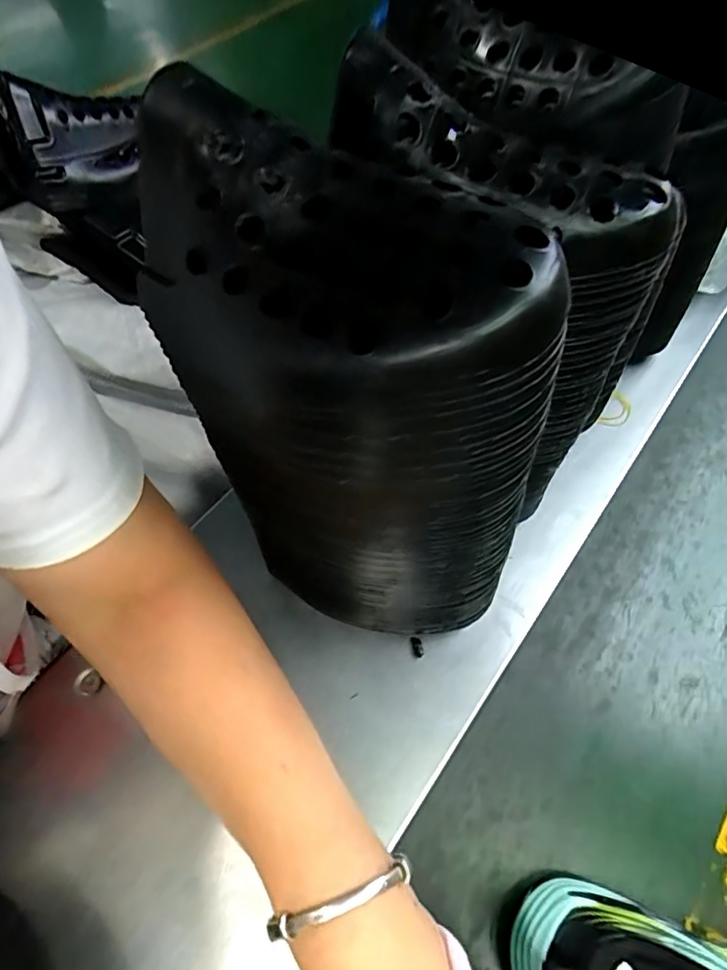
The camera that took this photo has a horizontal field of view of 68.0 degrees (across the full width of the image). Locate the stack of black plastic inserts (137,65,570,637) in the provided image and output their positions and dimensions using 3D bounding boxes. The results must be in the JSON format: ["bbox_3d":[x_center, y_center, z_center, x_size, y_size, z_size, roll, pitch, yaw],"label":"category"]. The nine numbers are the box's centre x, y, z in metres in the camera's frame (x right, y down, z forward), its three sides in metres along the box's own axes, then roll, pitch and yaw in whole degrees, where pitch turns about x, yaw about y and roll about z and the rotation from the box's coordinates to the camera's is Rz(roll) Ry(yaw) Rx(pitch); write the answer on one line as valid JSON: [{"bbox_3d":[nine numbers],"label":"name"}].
[{"bbox_3d":[-0.006,-0.014,0.253,0.157,0.243,0.082,36,68,18],"label":"stack of black plastic inserts"}]

